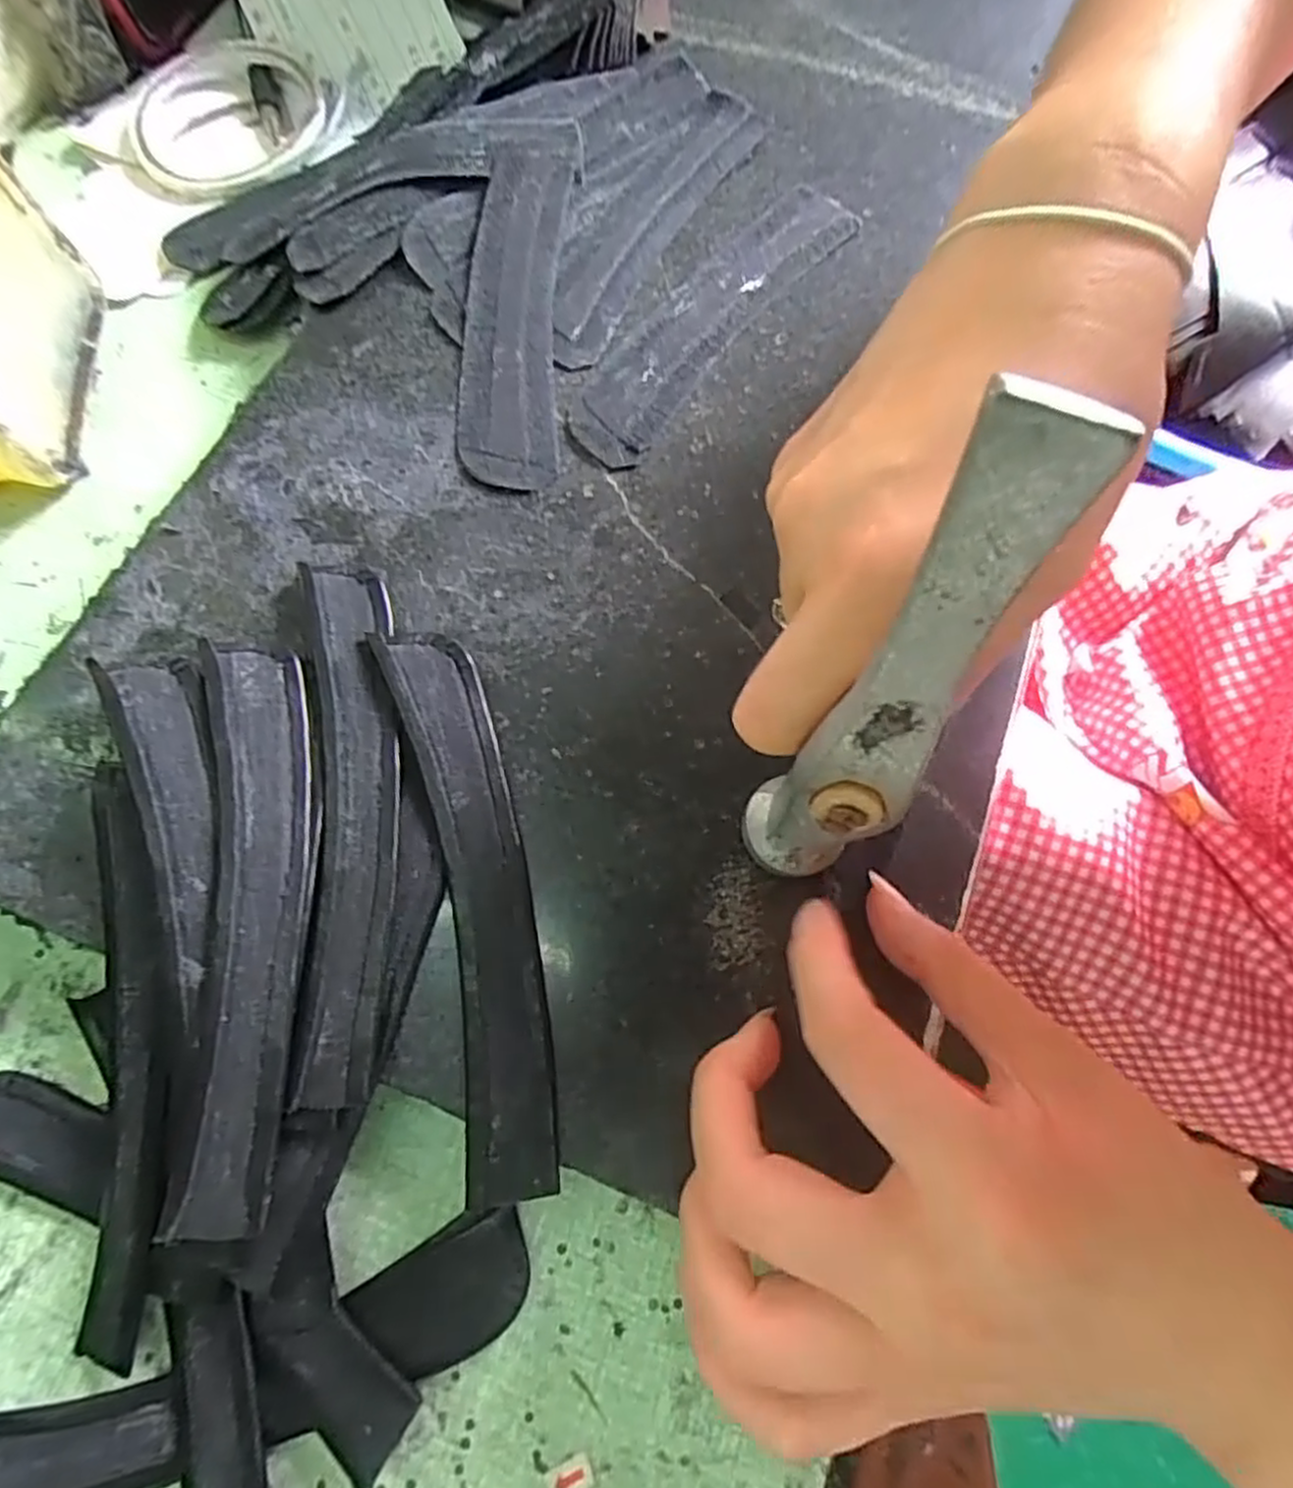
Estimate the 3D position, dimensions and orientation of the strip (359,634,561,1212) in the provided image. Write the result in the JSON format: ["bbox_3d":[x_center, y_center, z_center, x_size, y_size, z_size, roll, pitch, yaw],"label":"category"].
[{"bbox_3d":[-0.051,0.041,0.220,0.030,0.011,0.163,-15,70,-5],"label":"strip"}]

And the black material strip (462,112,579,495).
[{"bbox_3d":[-0.050,-0.177,0.293,0.036,0.005,0.175,1,69,1],"label":"black material strip"}]

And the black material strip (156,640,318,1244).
[{"bbox_3d":[-0.110,0.043,0.207,0.031,0.006,0.158,-5,69,-11],"label":"black material strip"}]

